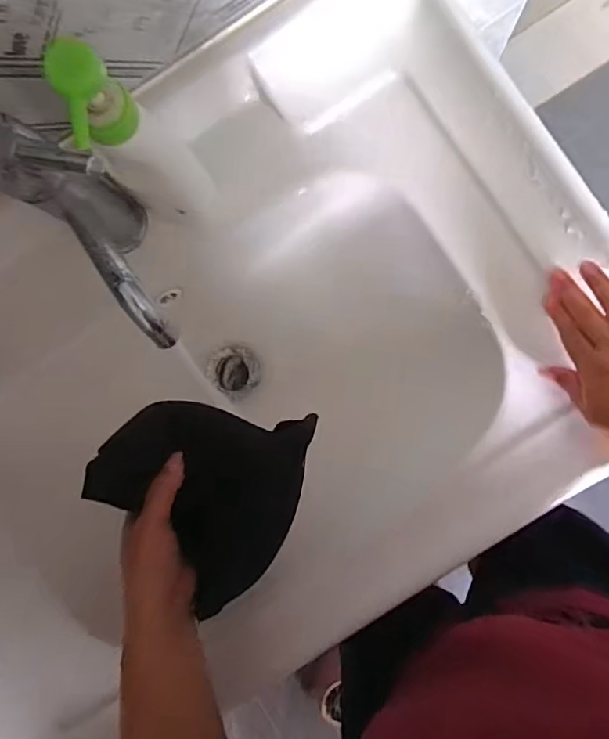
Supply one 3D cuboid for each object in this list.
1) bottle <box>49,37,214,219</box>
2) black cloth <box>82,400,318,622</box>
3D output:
[{"bbox_3d":[-0.111,-0.153,0.392,0.043,0.215,0.056,44,92,4],"label":"bottle"},{"bbox_3d":[-0.085,0.105,0.439,0.160,0.041,0.148,8,89,5],"label":"black cloth"}]

